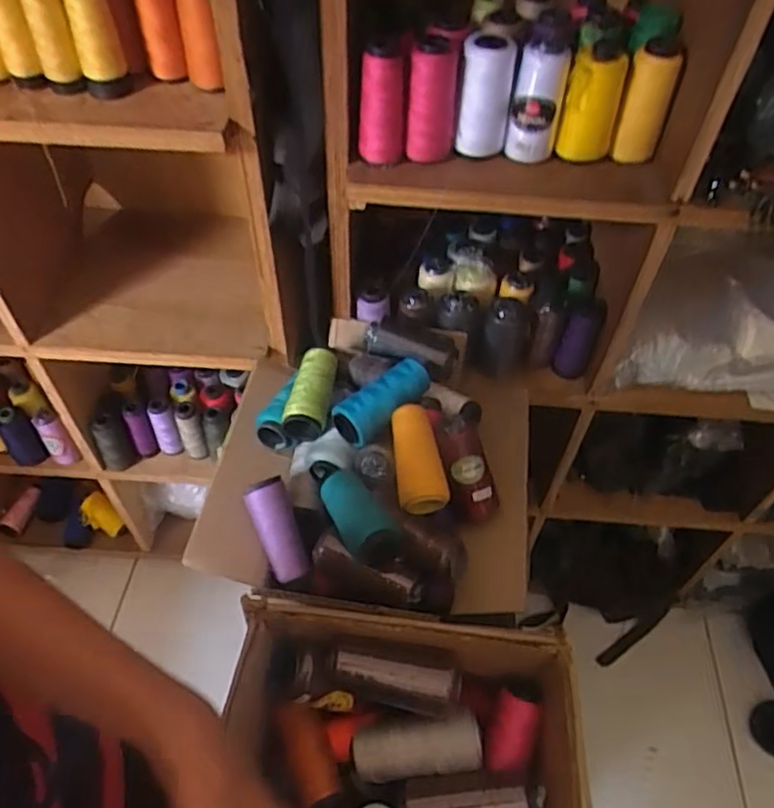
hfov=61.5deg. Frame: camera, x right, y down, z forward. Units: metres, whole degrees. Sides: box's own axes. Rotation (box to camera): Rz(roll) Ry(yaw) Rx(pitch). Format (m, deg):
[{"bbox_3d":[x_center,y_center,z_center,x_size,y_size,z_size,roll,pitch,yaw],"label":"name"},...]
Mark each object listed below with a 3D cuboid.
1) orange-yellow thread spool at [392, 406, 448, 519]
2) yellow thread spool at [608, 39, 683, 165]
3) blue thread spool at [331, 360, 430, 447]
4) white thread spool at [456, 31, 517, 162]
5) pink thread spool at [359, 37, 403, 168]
[{"bbox_3d":[0.033,0.058,0.676,0.050,0.043,0.107,-3,52,-5],"label":"orange-yellow thread spool"},{"bbox_3d":[0.255,-0.295,0.645,0.044,0.105,0.041,19,53,12],"label":"yellow thread spool"},{"bbox_3d":[-0.004,-0.002,0.714,0.117,0.042,0.053,-35,61,-26],"label":"blue thread spool"},{"bbox_3d":[0.093,-0.300,0.633,0.056,0.098,0.049,3,52,0],"label":"white thread spool"},{"bbox_3d":[-0.006,-0.278,0.620,0.038,0.113,0.047,-1,52,-3],"label":"pink thread spool"}]

